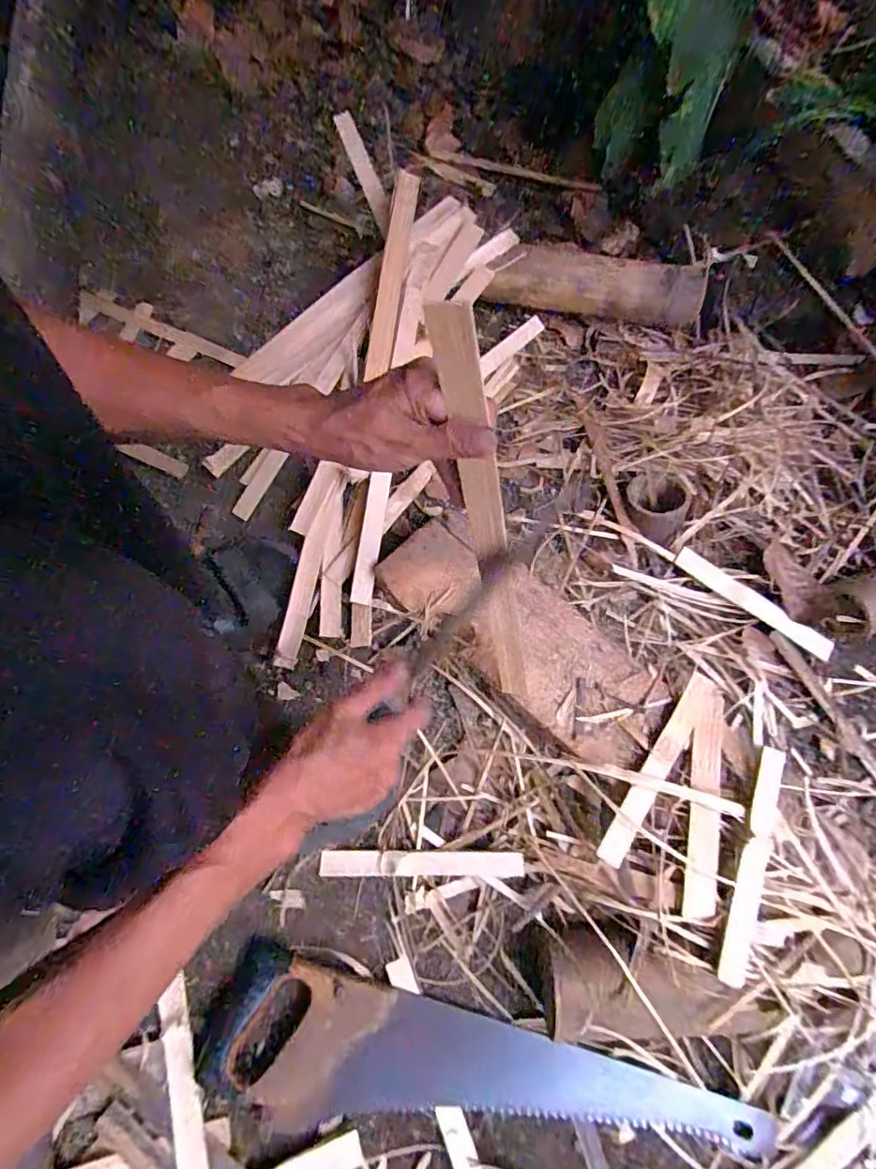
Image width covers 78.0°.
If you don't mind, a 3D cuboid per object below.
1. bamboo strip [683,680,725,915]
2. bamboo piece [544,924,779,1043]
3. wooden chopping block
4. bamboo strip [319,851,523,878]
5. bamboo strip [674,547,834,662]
[{"bbox_3d":[0.256,0.200,0.519,0.032,0.009,0.213,14,72,-1],"label":"bamboo strip"},{"bbox_3d":[0.188,0.361,0.493,0.189,0.059,0.094,3,72,-1],"label":"bamboo piece"},{"bbox_3d":[0.093,0.059,0.596,0.327,0.043,0.120,41,76,11],"label":"wooden chopping block"},{"bbox_3d":[-0.019,0.285,0.549,0.205,0.007,0.024,-2,79,6],"label":"bamboo strip"},{"bbox_3d":[0.370,0.021,0.634,0.197,0.005,0.024,35,96,8],"label":"bamboo strip"}]

